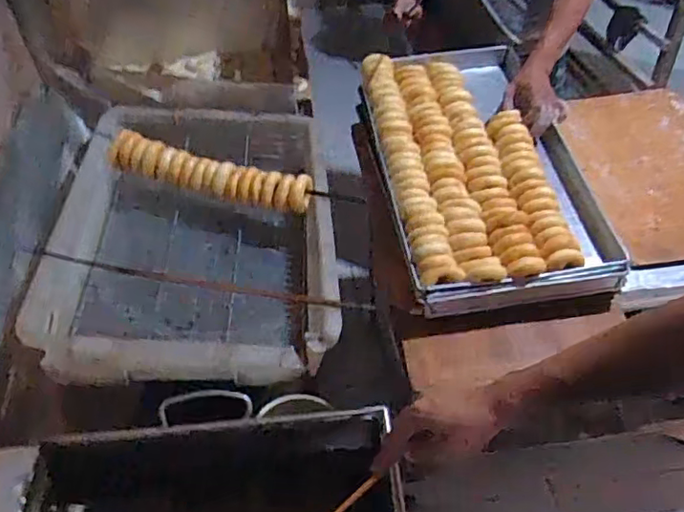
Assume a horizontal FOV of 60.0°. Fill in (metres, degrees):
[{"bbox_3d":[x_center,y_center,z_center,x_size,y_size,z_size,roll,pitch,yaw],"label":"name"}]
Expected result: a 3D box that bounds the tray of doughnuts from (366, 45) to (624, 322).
[{"bbox_3d":[0.276,-0.215,1.264,0.405,0.128,0.724,-8,46,-5],"label":"tray of doughnuts"}]

